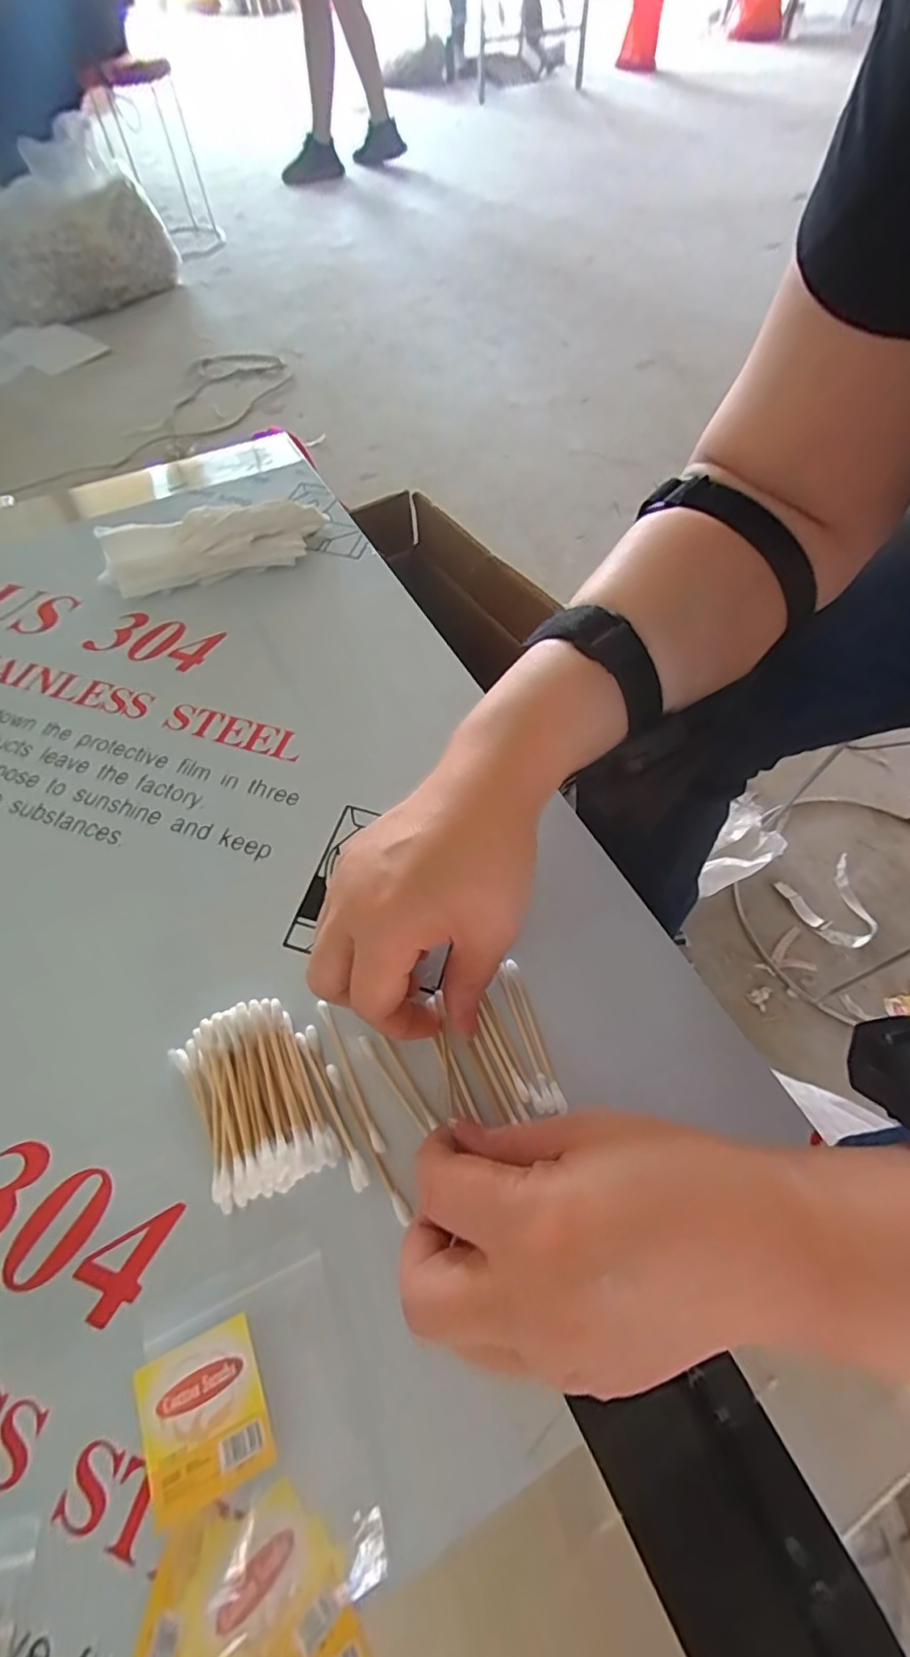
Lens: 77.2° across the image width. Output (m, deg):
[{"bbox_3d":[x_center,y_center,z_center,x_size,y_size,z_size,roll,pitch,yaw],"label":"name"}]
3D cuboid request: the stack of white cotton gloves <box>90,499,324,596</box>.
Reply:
[{"bbox_3d":[-0.187,-0.225,0.447,0.174,0.036,0.058,-17,61,-10],"label":"stack of white cotton gloves"}]

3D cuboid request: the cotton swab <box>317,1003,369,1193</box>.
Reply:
[{"bbox_3d":[-0.047,0.113,0.260,0.004,0.004,0.067,-25,62,-14],"label":"cotton swab"}]

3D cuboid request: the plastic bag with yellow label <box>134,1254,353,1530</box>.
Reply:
[{"bbox_3d":[-0.075,0.198,0.205,0.067,0.013,0.050,-20,61,-12],"label":"plastic bag with yellow label"}]

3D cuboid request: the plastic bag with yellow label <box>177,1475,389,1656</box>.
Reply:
[{"bbox_3d":[-0.059,0.240,0.183,0.068,0.005,0.040,-31,64,-17],"label":"plastic bag with yellow label"}]

